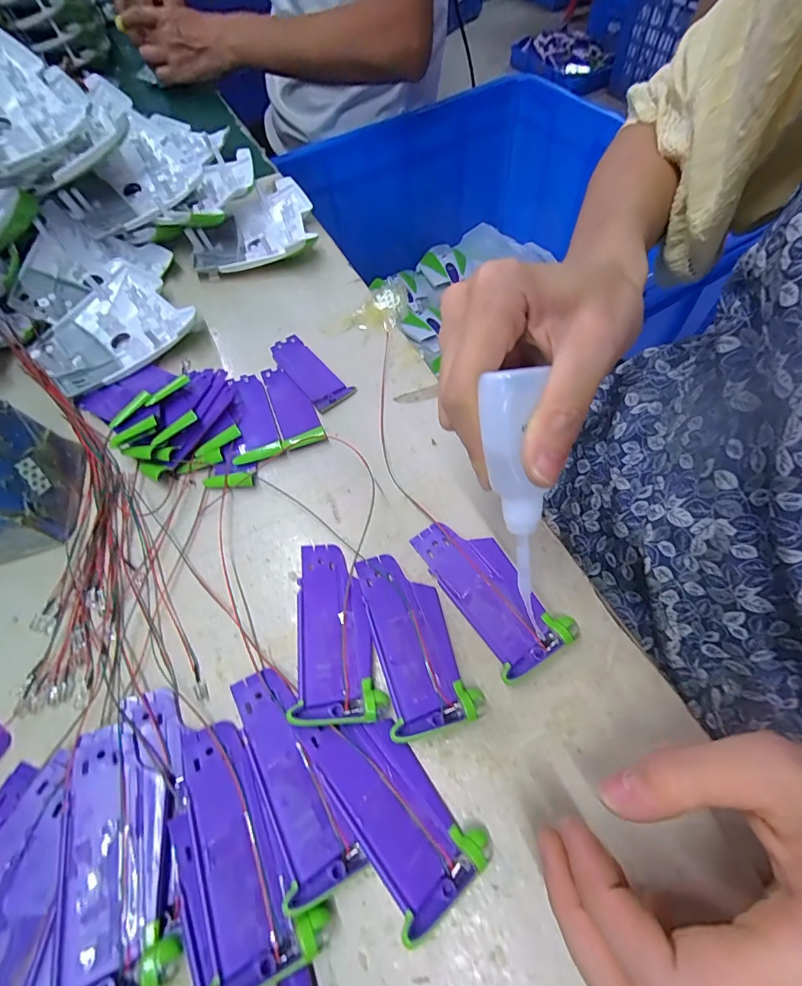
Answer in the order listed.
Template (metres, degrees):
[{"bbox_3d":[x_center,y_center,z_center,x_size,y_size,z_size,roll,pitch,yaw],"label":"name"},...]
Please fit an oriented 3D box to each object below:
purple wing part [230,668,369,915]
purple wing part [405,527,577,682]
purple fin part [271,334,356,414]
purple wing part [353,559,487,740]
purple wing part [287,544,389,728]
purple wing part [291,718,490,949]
[{"bbox_3d":[-0.049,0.119,0.184,0.028,0.009,0.089,-29,62,-12],"label":"purple wing part"},{"bbox_3d":[0.045,0.048,0.224,0.039,0.011,0.088,-30,62,-12],"label":"purple wing part"},{"bbox_3d":[-0.068,-0.090,0.309,0.028,0.004,0.078,-36,64,-15],"label":"purple fin part"},{"bbox_3d":[0.006,0.070,0.214,0.041,0.008,0.088,-14,60,-4],"label":"purple wing part"},{"bbox_3d":[-0.033,0.065,0.215,0.038,0.014,0.090,-7,60,1],"label":"purple wing part"},{"bbox_3d":[-0.005,0.125,0.179,0.039,0.016,0.081,-35,64,-15],"label":"purple wing part"}]

